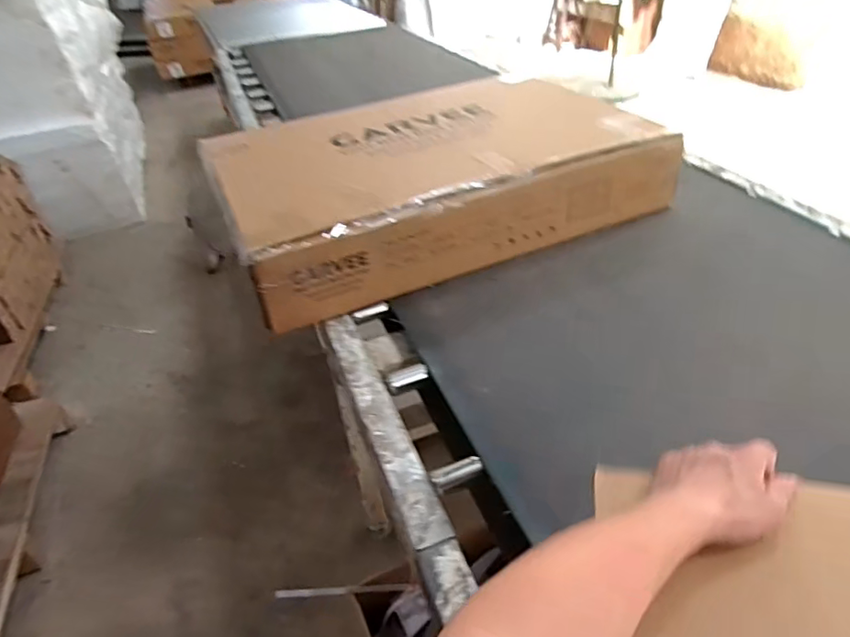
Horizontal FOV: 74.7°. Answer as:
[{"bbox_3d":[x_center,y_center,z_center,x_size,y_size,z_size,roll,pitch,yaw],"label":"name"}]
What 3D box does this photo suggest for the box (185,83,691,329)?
[{"bbox_3d":[0.015,-0.319,1.230,0.881,0.187,0.564,-16,40,-17],"label":"box"}]

